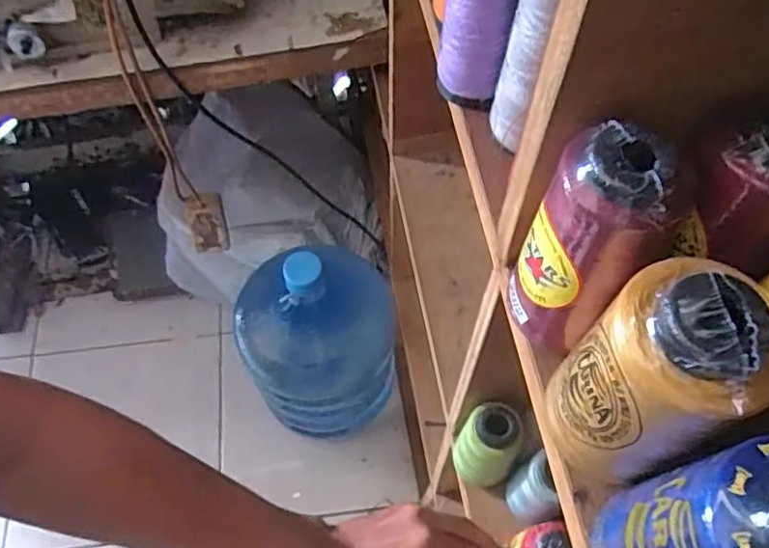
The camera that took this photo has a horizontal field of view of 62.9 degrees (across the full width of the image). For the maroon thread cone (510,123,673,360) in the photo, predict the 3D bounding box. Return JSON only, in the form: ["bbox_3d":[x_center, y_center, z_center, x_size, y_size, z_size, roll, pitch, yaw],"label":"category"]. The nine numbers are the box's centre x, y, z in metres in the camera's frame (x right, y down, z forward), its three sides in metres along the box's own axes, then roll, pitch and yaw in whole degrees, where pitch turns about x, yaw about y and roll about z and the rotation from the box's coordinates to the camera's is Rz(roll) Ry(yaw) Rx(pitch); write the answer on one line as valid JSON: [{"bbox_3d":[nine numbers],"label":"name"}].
[{"bbox_3d":[0.075,-0.008,0.244,0.038,0.105,0.036,27,65,14],"label":"maroon thread cone"}]

